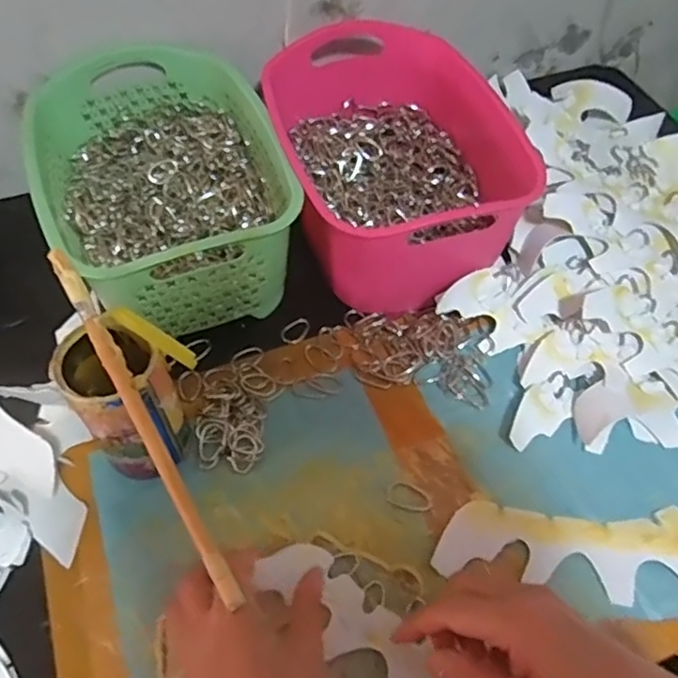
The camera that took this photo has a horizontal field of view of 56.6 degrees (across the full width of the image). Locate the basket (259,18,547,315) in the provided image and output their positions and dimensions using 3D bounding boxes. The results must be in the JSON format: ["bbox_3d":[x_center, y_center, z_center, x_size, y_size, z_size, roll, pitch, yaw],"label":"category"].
[{"bbox_3d":[0.044,-0.172,0.589,0.197,0.116,0.283,-10,56,-8],"label":"basket"}]

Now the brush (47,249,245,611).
[{"bbox_3d":[-0.122,0.033,0.370,0.012,0.007,0.261,-27,60,-19],"label":"brush"}]

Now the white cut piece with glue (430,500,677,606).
[{"bbox_3d":[0.186,0.149,0.445,0.225,0.009,0.077,12,57,5],"label":"white cut piece with glue"}]

